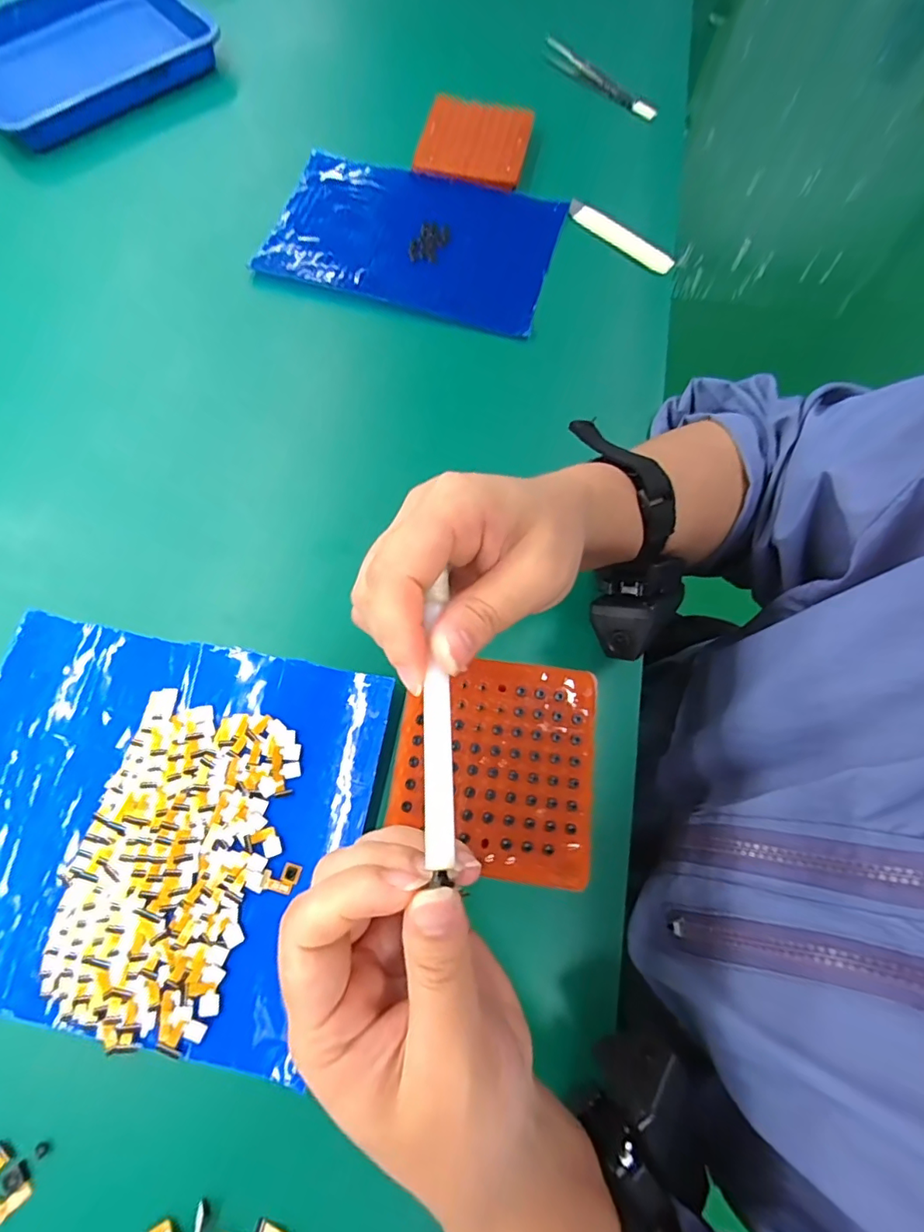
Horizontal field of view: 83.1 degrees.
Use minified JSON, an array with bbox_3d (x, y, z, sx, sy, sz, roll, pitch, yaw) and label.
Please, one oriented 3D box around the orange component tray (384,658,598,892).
[{"bbox_3d":[0.014,0.062,0.223,0.082,0.006,0.087,8,71,1],"label":"orange component tray"}]

